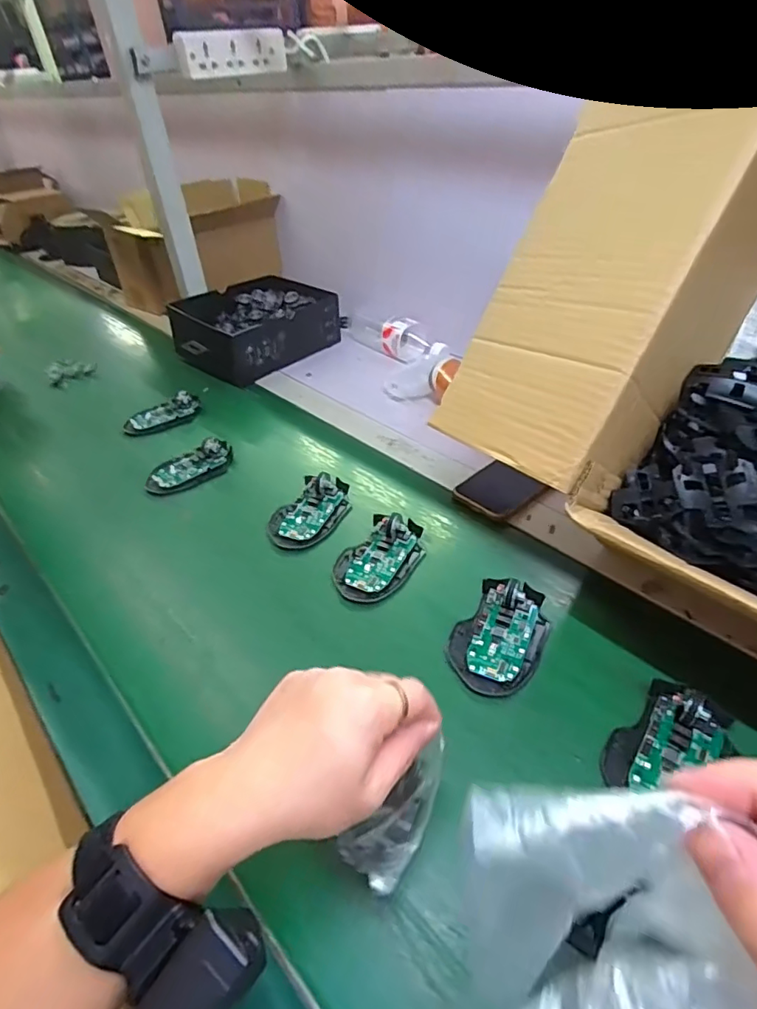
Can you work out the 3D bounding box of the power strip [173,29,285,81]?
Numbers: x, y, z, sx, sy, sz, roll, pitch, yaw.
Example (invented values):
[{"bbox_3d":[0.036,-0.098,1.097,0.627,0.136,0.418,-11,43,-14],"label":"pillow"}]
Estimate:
[{"bbox_3d":[-0.207,-0.644,0.761,0.024,0.051,0.180,25,48,31],"label":"power strip"}]

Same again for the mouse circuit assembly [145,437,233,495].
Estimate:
[{"bbox_3d":[-0.241,-0.049,0.684,0.114,0.024,0.051,-28,45,-25],"label":"mouse circuit assembly"}]

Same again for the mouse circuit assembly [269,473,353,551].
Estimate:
[{"bbox_3d":[-0.075,0.003,0.606,0.070,0.021,0.113,17,45,24],"label":"mouse circuit assembly"}]

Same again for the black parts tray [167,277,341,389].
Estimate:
[{"bbox_3d":[-0.218,-0.304,0.932,0.206,0.094,0.249,28,50,33],"label":"black parts tray"}]

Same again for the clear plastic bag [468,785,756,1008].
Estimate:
[{"bbox_3d":[0.084,0.144,0.161,0.111,0.074,0.080,3,41,10],"label":"clear plastic bag"}]

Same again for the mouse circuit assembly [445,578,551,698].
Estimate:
[{"bbox_3d":[0.106,0.110,0.465,0.074,0.024,0.113,16,44,24],"label":"mouse circuit assembly"}]

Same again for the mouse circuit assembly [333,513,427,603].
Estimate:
[{"bbox_3d":[0.001,0.048,0.545,0.074,0.026,0.113,19,46,27],"label":"mouse circuit assembly"}]

